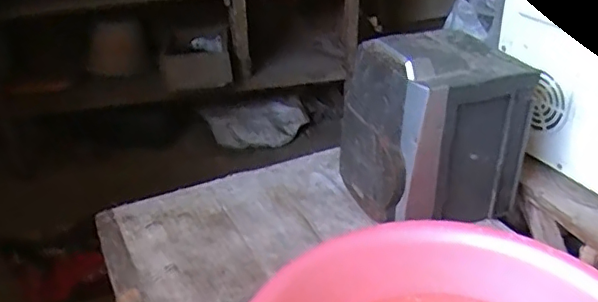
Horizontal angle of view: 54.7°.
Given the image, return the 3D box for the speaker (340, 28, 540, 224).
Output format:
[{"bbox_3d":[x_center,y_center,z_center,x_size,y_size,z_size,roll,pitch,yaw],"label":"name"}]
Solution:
[{"bbox_3d":[0.194,-0.037,0.850,0.221,0.231,0.174,-11,34,-15],"label":"speaker"}]

